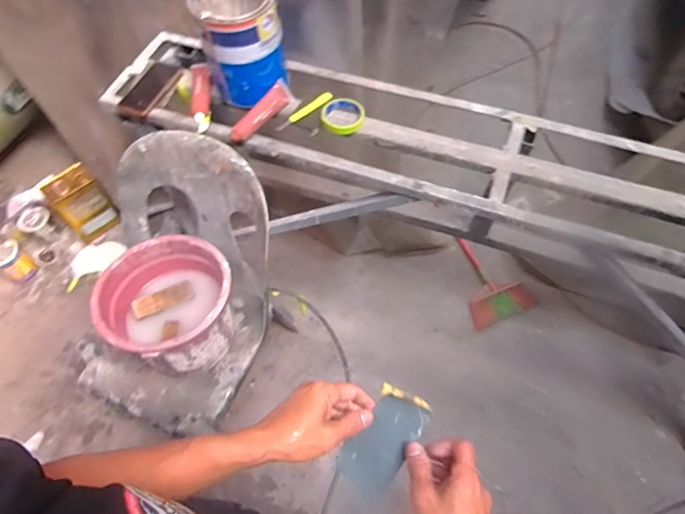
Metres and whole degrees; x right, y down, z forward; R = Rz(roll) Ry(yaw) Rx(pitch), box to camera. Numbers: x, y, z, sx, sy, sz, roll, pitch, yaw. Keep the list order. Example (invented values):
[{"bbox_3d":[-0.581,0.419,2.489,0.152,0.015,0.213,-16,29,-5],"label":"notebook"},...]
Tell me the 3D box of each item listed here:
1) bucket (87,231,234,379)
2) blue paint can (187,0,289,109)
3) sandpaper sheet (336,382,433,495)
[{"bbox_3d":[-0.382,0.111,1.052,0.270,0.203,0.276,0,59,0],"label":"bucket"},{"bbox_3d":[-0.207,-0.456,0.980,0.161,0.209,0.169,0,59,0],"label":"blue paint can"},{"bbox_3d":[0.047,0.208,0.523,0.067,0.014,0.115,32,91,-8],"label":"sandpaper sheet"}]

